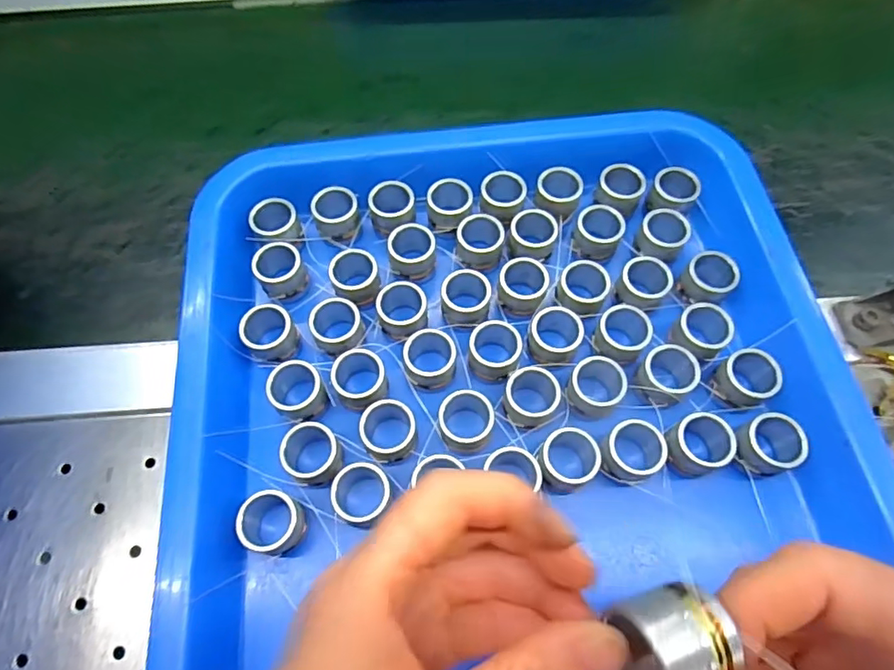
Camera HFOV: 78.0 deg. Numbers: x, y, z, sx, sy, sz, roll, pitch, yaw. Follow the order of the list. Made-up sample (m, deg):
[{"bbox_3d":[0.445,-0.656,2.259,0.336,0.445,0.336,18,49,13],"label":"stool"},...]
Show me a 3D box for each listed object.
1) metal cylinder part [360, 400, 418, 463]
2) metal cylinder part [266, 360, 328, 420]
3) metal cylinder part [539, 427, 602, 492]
[{"bbox_3d":[-0.026,0.044,0.253,0.024,0.018,0.025,0,63,0],"label":"metal cylinder part"},{"bbox_3d":[-0.071,0.027,0.262,0.027,0.020,0.023,28,66,14],"label":"metal cylinder part"},{"bbox_3d":[0.053,0.057,0.247,0.028,0.022,0.025,-41,70,-19],"label":"metal cylinder part"}]

